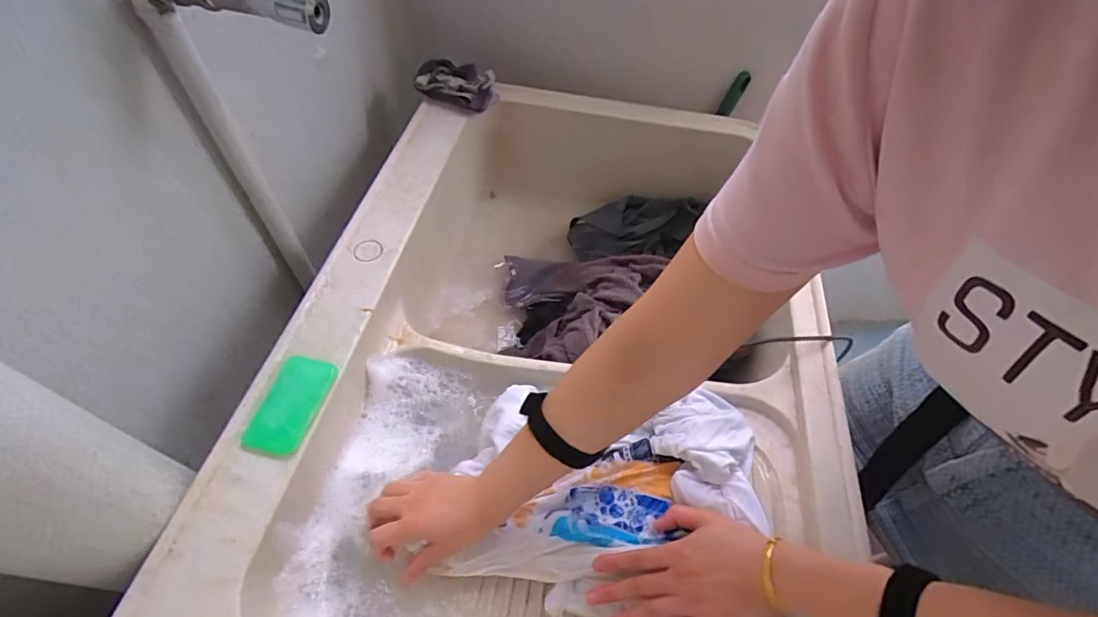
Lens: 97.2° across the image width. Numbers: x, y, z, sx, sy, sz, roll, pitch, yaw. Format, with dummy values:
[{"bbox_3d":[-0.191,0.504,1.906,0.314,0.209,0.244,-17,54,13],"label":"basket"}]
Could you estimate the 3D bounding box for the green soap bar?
[{"bbox_3d":[-0.254,0.092,0.474,0.058,0.014,0.096,12,55,5],"label":"green soap bar"}]

